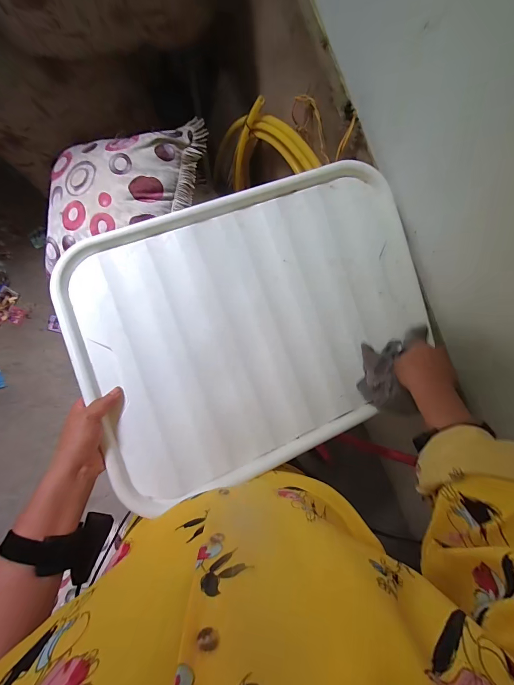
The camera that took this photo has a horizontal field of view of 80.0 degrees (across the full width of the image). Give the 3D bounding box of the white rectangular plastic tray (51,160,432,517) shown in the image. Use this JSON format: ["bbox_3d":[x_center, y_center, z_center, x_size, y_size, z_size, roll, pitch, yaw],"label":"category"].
[{"bbox_3d":[0.011,-0.032,0.464,0.513,0.043,0.392,-20,89,-12],"label":"white rectangular plastic tray"}]

